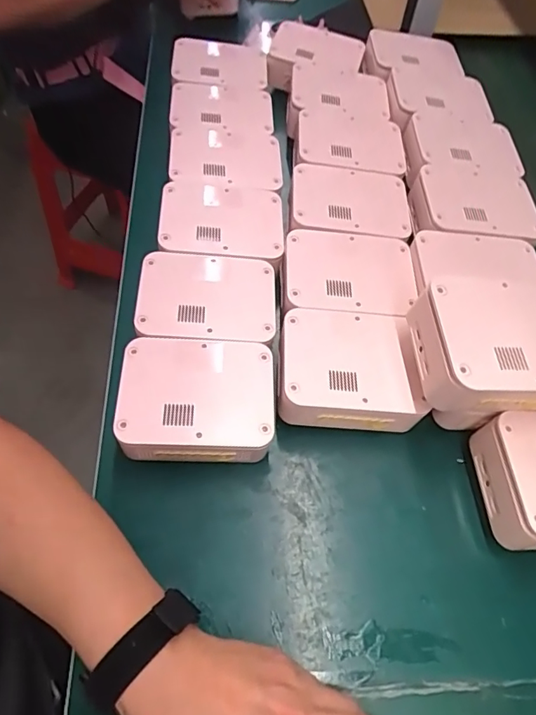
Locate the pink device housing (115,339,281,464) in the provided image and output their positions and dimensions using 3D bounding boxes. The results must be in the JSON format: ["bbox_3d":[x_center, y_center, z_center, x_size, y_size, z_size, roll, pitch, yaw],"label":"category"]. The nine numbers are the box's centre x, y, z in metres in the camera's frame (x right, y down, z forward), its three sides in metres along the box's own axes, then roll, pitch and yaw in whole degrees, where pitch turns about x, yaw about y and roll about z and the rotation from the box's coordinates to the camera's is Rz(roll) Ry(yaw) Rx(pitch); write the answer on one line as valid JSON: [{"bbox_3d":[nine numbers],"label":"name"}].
[{"bbox_3d":[-0.059,0.039,0.424,0.126,0.056,0.100,0,59,-2],"label":"pink device housing"}]

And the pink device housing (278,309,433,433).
[{"bbox_3d":[0.070,0.010,0.432,0.122,0.044,0.101,0,59,-3],"label":"pink device housing"}]

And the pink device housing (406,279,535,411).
[{"bbox_3d":[0.184,-0.012,0.374,0.127,0.049,0.094,-3,59,-4],"label":"pink device housing"}]

